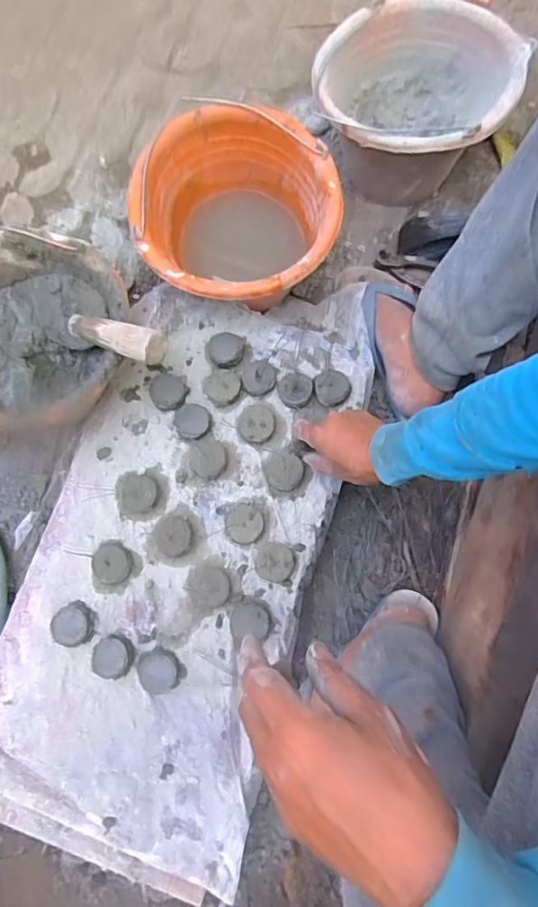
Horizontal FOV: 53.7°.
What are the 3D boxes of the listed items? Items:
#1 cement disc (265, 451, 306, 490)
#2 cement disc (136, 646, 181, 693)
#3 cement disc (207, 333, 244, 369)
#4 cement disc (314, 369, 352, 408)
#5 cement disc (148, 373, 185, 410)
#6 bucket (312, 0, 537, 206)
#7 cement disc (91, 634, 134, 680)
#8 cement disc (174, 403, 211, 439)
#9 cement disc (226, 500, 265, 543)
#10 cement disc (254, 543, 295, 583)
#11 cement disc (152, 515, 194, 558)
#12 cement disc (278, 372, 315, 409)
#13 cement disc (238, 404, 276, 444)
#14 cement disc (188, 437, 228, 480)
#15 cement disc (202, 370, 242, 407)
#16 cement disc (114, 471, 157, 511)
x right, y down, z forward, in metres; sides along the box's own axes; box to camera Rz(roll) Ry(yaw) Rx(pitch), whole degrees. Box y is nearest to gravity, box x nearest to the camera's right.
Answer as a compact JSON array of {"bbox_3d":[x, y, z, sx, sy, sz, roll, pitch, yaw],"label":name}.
[{"bbox_3d":[0.019,0.020,0.640,0.044,0.013,0.045,0,75,1],"label":"cement disc"},{"bbox_3d":[-0.123,0.240,0.591,0.046,0.008,0.045,0,75,1],"label":"cement disc"},{"bbox_3d":[-0.056,-0.133,0.682,0.048,0.016,0.048,0,75,1],"label":"cement disc"},{"bbox_3d":[0.079,-0.082,0.661,0.045,0.017,0.040,16,76,6],"label":"cement disc"},{"bbox_3d":[-0.129,-0.078,0.671,0.044,0.017,0.045,0,75,1],"label":"cement disc"},{"bbox_3d":[0.193,-0.470,0.757,0.245,0.173,0.248,0,75,1],"label":"bucket"},{"bbox_3d":[-0.176,0.228,0.597,0.043,0.026,0.043,0,75,1],"label":"cement disc"},{"bbox_3d":[-0.095,-0.040,0.663,0.043,0.016,0.048,-25,76,-5],"label":"cement disc"},{"bbox_3d":[-0.027,0.080,0.627,0.042,0.021,0.049,11,75,4],"label":"cement disc"},{"bbox_3d":[0.006,0.125,0.614,0.046,0.020,0.041,16,76,6],"label":"cement disc"},{"bbox_3d":[-0.113,0.096,0.624,0.045,0.021,0.047,0,75,1],"label":"cement disc"},{"bbox_3d":[0.034,-0.081,0.664,0.044,0.016,0.045,0,75,1],"label":"cement disc"},{"bbox_3d":[-0.014,-0.039,0.650,0.042,0.019,0.049,12,75,4],"label":"cement disc"},{"bbox_3d":[-0.073,0.006,0.643,0.045,0.021,0.044,0,75,1],"label":"cement disc"},{"bbox_3d":[-0.060,-0.087,0.668,0.047,0.018,0.049,0,75,1],"label":"cement disc"},{"bbox_3d":[-0.162,0.045,0.641,0.054,0.020,0.044,20,76,7],"label":"cement disc"}]

